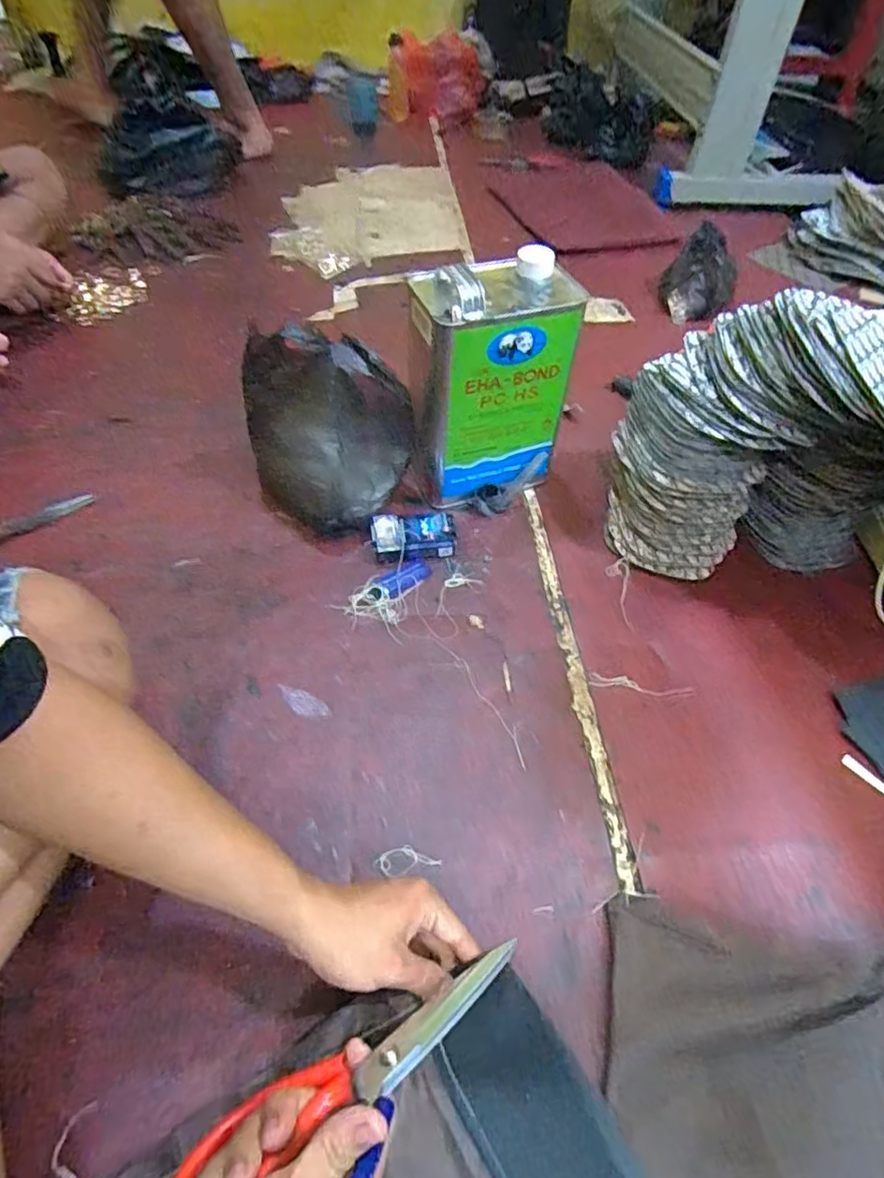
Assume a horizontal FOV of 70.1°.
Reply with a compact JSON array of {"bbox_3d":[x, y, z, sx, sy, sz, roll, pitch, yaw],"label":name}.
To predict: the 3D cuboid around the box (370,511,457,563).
[{"bbox_3d":[-0.032,-0.062,0.721,0.093,0.018,0.060,-6,52,-7],"label":"box"}]

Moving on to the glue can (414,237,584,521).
[{"bbox_3d":[0.055,-0.230,0.708,0.157,0.229,0.099,-17,54,-15],"label":"glue can"}]

